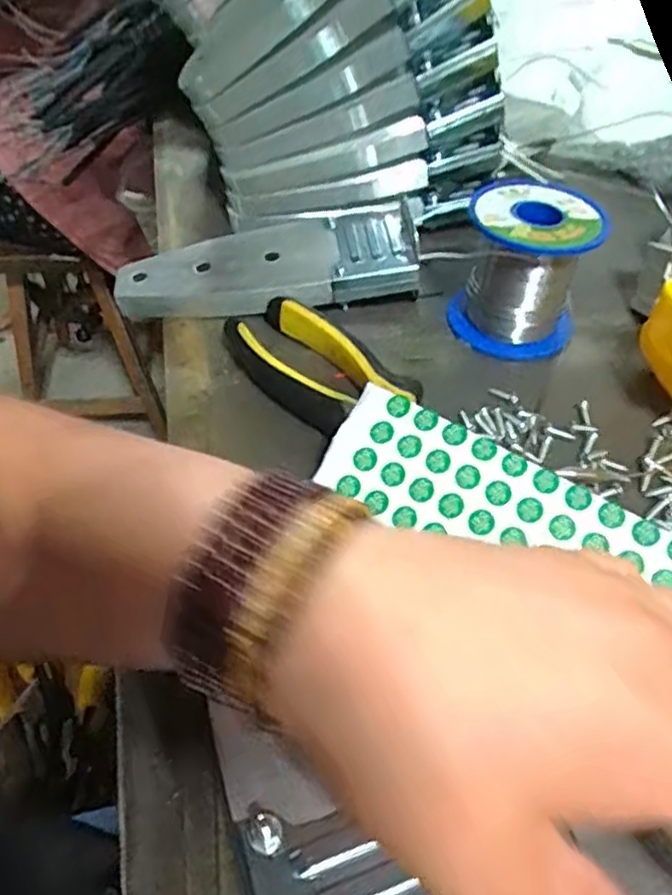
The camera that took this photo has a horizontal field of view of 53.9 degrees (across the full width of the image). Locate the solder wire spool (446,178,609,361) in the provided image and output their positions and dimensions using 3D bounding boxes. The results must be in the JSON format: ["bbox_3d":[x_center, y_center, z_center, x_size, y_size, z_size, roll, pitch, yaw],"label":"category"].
[{"bbox_3d":[0.096,-0.093,0.338,0.063,0.062,0.065,14,51,11],"label":"solder wire spool"}]

